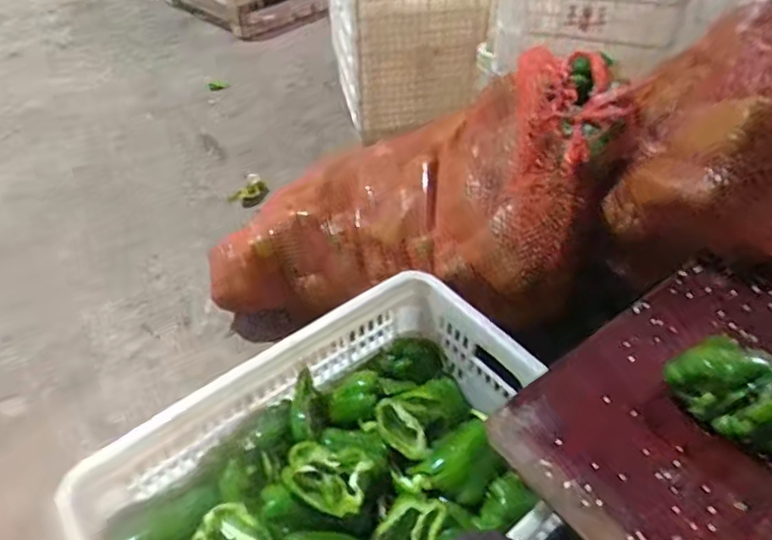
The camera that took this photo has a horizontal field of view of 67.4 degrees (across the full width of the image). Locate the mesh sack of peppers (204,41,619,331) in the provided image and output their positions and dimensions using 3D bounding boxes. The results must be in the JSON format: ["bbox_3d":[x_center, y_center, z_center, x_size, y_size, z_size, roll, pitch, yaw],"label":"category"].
[{"bbox_3d":[0.022,-0.083,0.936,0.731,0.212,0.301,-16,35,34],"label":"mesh sack of peppers"}]

